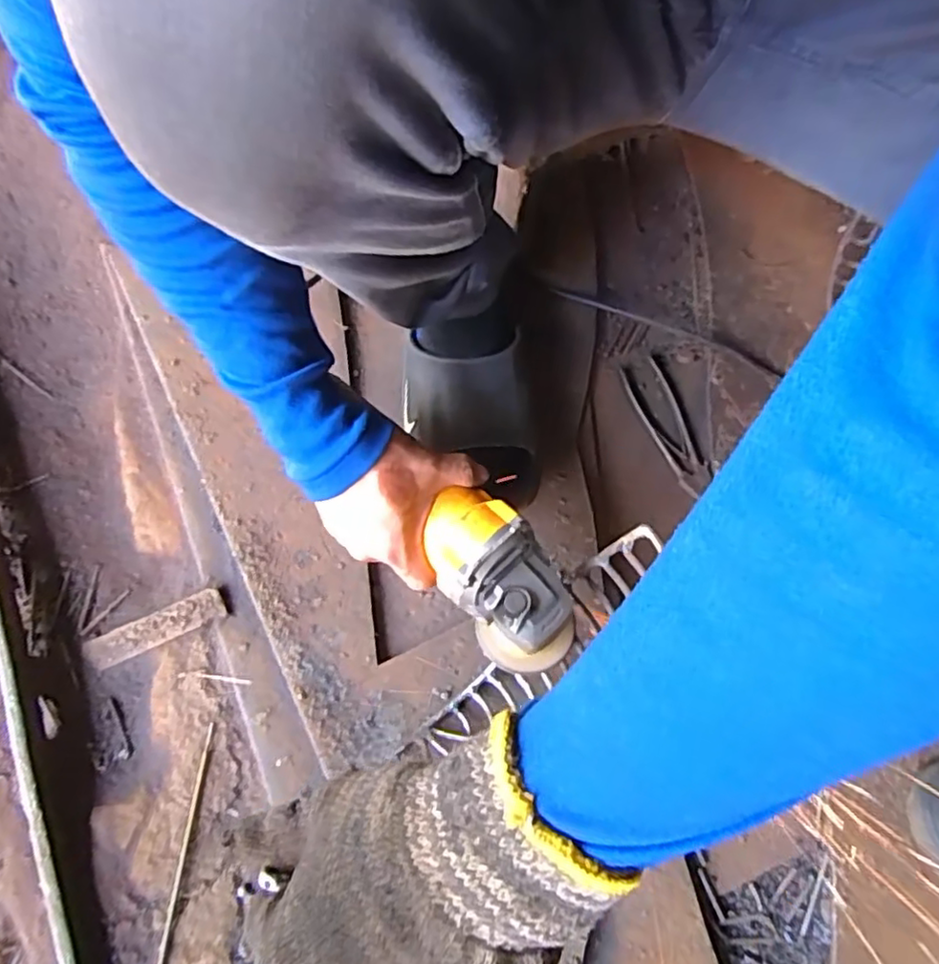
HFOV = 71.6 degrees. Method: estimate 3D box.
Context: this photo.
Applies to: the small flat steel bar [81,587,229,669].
[{"bbox_3d":[-0.266,0.125,0.548,0.125,0.012,0.028,-23,76,4],"label":"small flat steel bar"}]

